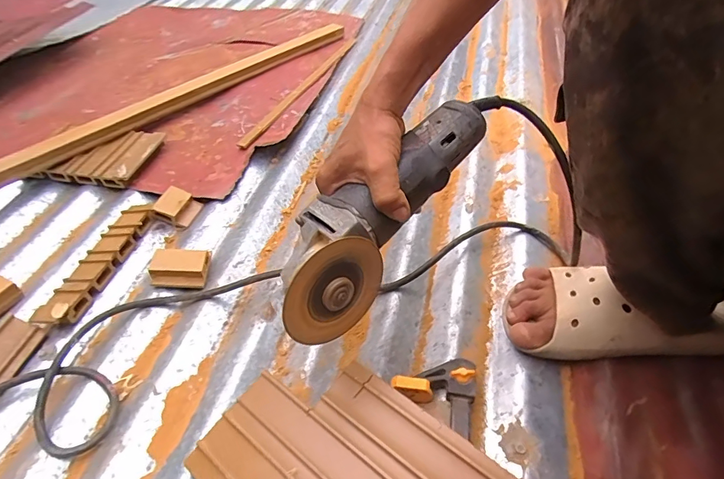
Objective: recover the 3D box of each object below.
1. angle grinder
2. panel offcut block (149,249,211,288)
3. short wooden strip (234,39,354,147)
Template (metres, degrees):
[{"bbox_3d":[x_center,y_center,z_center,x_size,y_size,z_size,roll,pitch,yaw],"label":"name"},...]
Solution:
[{"bbox_3d":[0.014,-0.033,0.393,0.080,0.084,0.268,32,71,28],"label":"angle grinder"},{"bbox_3d":[-0.240,0.038,0.566,0.070,0.029,0.045,-3,47,0],"label":"panel offcut block"},{"bbox_3d":[-0.115,-0.335,0.902,0.022,0.008,0.513,15,49,16],"label":"short wooden strip"}]

